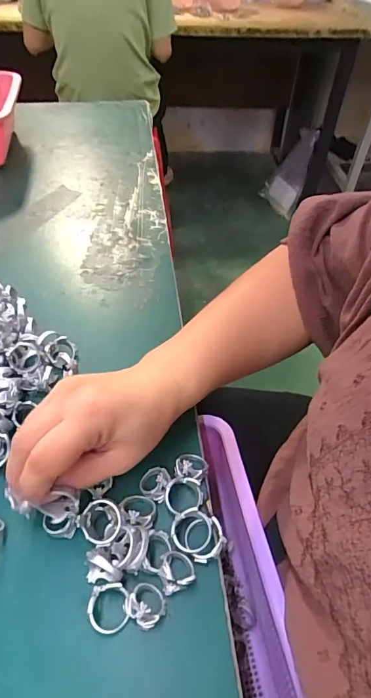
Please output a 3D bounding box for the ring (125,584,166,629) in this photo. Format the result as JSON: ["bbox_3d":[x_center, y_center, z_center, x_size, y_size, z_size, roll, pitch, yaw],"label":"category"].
[{"bbox_3d":[-0.024,0.147,0.241,0.023,0.019,0.022,0,47,0],"label":"ring"}]

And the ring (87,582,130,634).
[{"bbox_3d":[-0.045,0.149,0.240,0.023,0.007,0.025,8,65,-17],"label":"ring"}]

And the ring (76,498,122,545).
[{"bbox_3d":[-0.053,0.109,0.262,0.025,0.008,0.026,43,74,10],"label":"ring"}]

